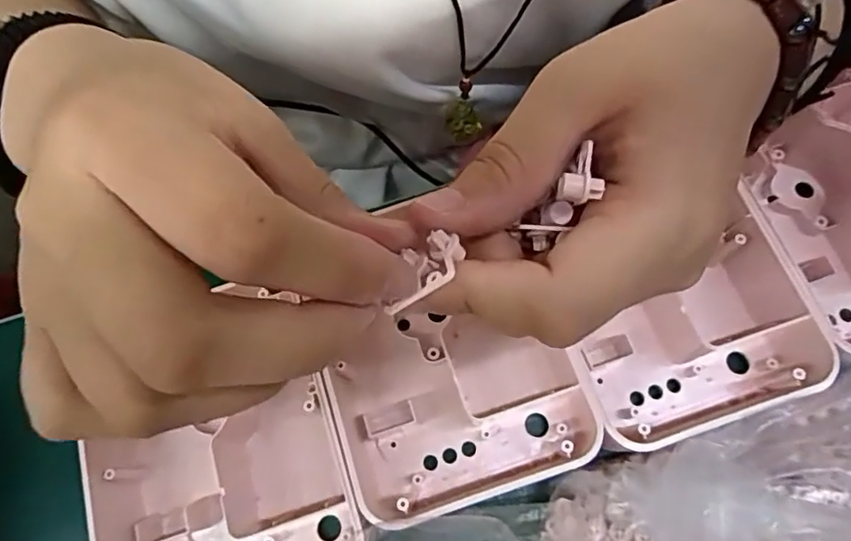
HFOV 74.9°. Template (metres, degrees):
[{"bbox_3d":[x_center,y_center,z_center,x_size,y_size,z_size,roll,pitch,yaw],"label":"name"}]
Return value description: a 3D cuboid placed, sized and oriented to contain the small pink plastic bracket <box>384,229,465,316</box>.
[{"bbox_3d":[-0.001,0.000,0.128,0.022,0.008,0.012,-33,73,-9],"label":"small pink plastic bracket"}]

